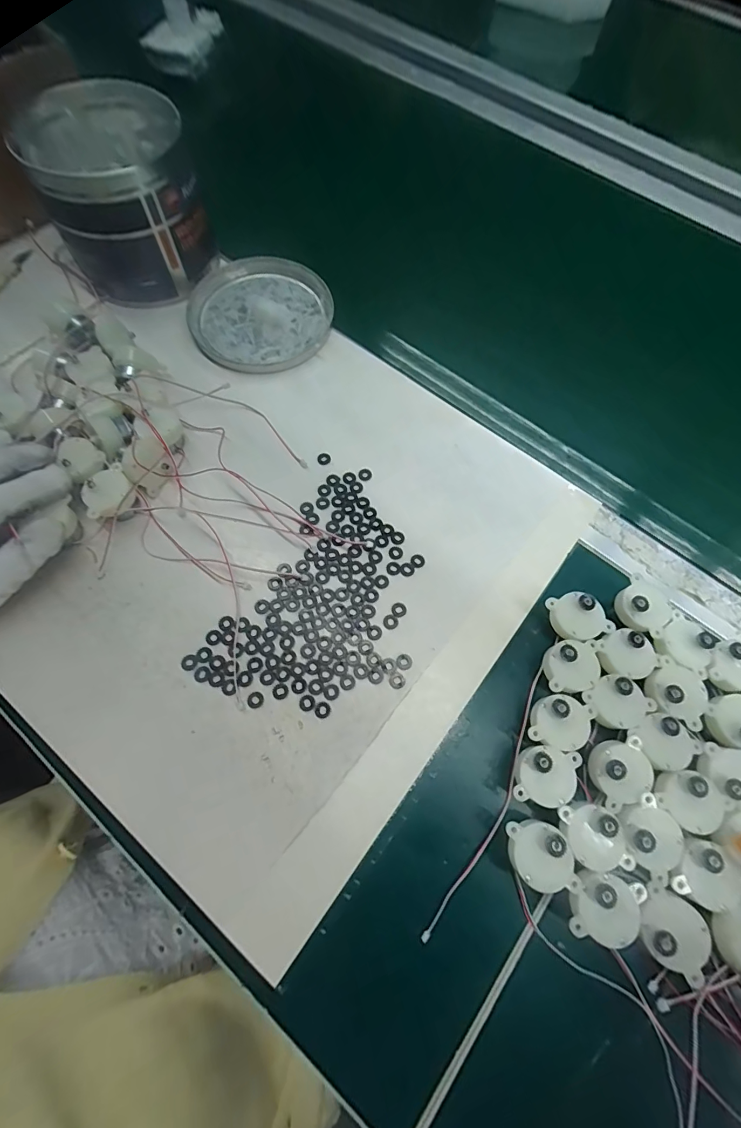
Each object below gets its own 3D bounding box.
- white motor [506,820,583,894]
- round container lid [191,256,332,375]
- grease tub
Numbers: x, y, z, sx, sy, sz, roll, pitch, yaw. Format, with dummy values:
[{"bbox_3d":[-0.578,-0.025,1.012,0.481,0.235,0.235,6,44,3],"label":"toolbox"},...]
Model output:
[{"bbox_3d":[0.094,0.163,0.238,0.035,0.032,0.032,1,69,-2],"label":"white motor"},{"bbox_3d":[-0.100,-0.232,0.390,0.126,0.017,0.121,1,69,-2],"label":"round container lid"},{"bbox_3d":[-0.213,-0.323,0.373,0.118,0.109,0.144,-17,70,-8],"label":"grease tub"}]

